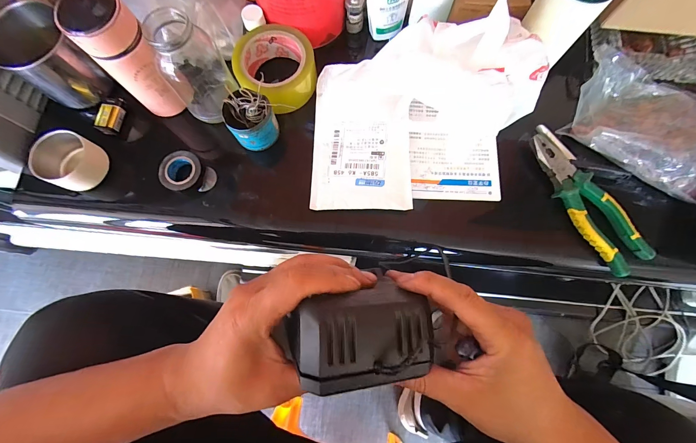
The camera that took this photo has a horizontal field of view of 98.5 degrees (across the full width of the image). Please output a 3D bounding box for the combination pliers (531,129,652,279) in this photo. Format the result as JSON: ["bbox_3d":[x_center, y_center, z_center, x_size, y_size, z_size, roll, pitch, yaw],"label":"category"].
[{"bbox_3d":[0.294,-0.032,0.376,0.053,0.021,0.197,-28,77,-7],"label":"combination pliers"}]

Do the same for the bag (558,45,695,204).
[{"bbox_3d":[0.393,-0.131,0.373,0.216,0.039,0.166,28,77,7],"label":"bag"}]

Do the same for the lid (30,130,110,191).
[{"bbox_3d":[-0.357,-0.079,0.382,0.069,0.045,0.064,0,76,0],"label":"lid"}]

